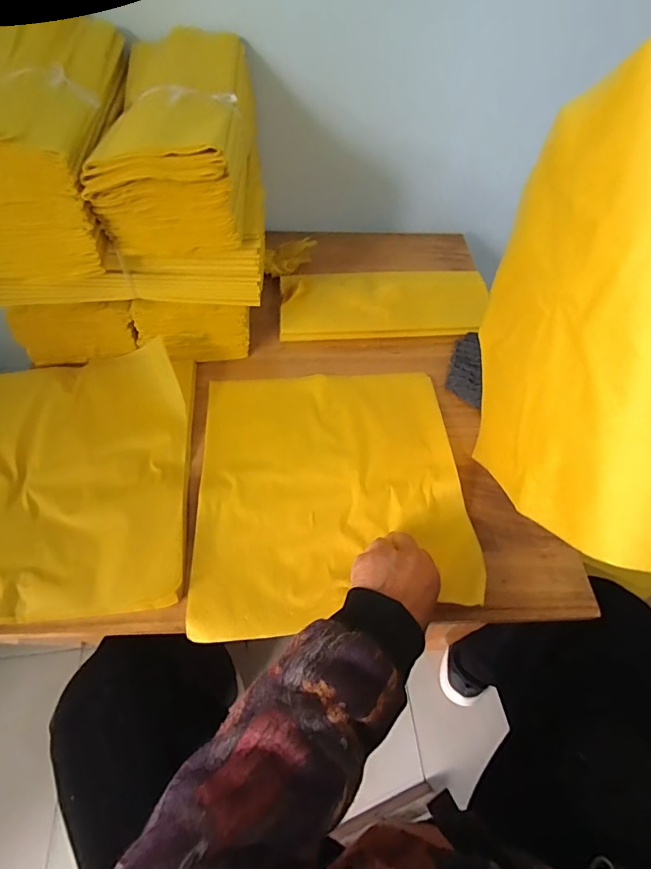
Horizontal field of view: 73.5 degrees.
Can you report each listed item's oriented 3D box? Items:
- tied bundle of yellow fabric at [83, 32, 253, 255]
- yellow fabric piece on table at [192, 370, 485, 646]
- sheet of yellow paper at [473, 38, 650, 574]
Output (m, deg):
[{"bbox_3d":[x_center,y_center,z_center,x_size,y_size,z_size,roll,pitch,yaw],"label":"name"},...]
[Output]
[{"bbox_3d":[-0.164,-0.348,0.513,0.144,0.104,0.304,0,57,-3],"label":"tied bundle of yellow fabric"},{"bbox_3d":[0.005,0.048,0.493,0.292,0.029,0.302,-4,57,-5],"label":"yellow fabric piece on table"},{"bbox_3d":[0.183,-0.072,0.331,0.056,0.289,0.237,-8,16,-17],"label":"sheet of yellow paper"}]

